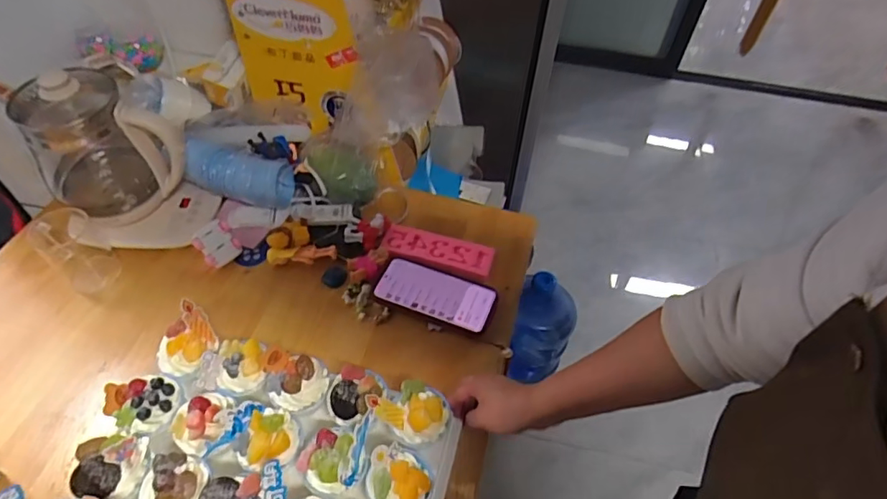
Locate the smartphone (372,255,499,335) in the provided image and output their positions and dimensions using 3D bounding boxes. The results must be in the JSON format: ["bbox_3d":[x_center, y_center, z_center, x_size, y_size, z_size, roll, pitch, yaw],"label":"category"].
[{"bbox_3d":[-0.010,0.058,0.733,0.163,0.014,0.083,17,55,12],"label":"smartphone"}]

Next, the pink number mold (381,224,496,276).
[{"bbox_3d":[-0.008,-0.001,0.791,0.163,0.009,0.050,15,63,10],"label":"pink number mold"}]

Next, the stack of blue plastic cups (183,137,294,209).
[{"bbox_3d":[-0.303,-0.115,0.799,0.159,0.073,0.072,16,50,-7],"label":"stack of blue plastic cups"}]

